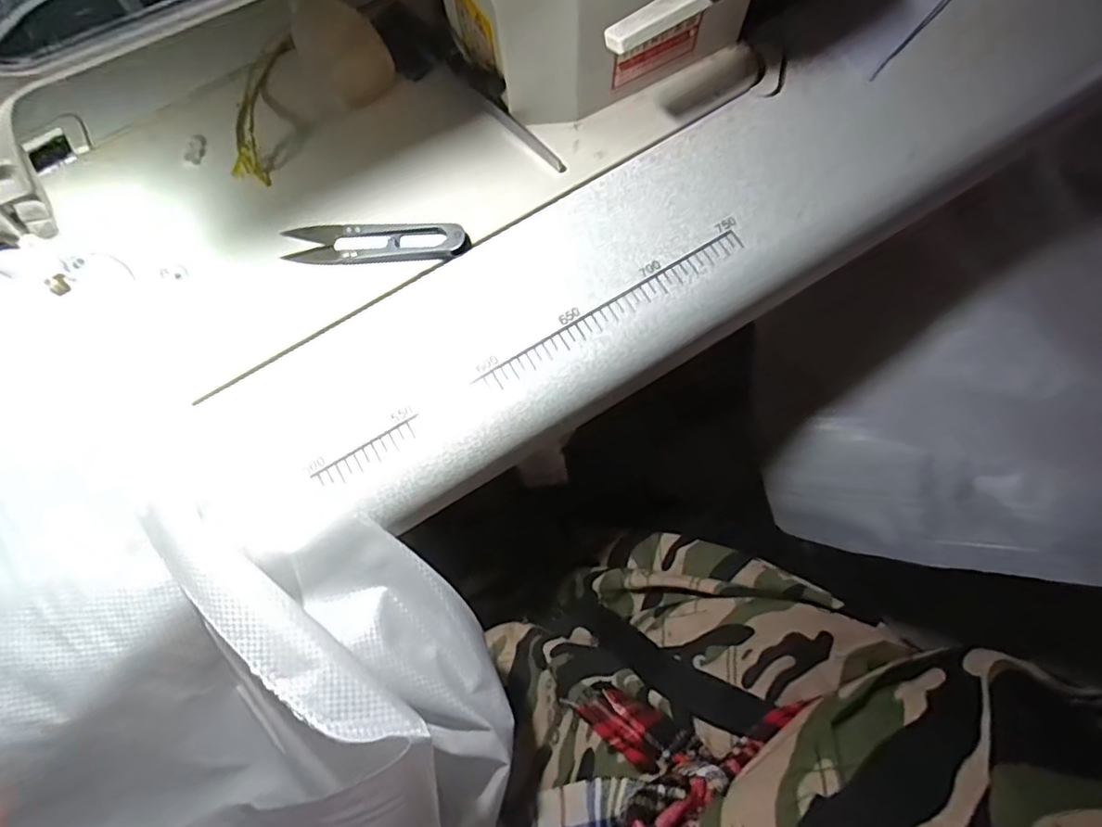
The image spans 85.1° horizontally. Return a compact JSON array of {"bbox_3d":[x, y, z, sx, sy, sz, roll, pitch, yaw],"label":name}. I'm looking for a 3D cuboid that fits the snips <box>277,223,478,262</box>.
[{"bbox_3d":[-0.095,-0.094,0.327,0.100,0.009,0.023,0,75,2],"label":"snips"}]

